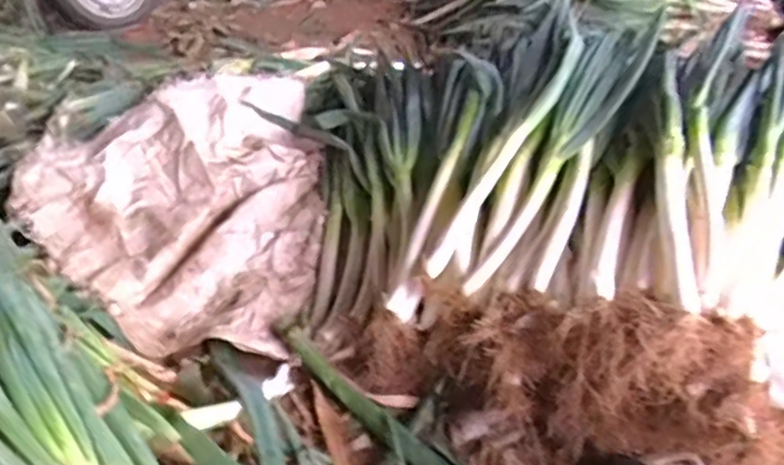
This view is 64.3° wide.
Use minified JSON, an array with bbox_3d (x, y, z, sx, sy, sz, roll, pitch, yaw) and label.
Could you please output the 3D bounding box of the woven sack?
[{"bbox_3d":[-0.427,-0.095,1.262,0.571,0.173,0.788,1,37,2],"label":"woven sack"}]

